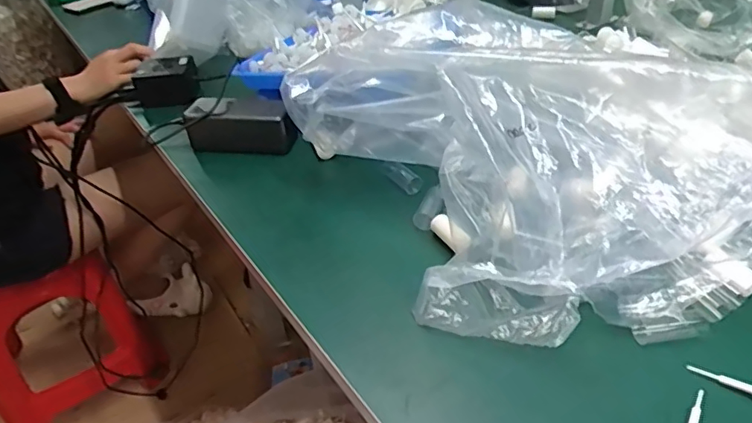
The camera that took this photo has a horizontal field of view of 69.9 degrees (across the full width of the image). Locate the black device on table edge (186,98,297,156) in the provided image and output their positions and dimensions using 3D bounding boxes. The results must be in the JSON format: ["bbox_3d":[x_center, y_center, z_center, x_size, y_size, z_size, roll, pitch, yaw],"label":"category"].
[{"bbox_3d":[-0.167,-0.107,0.664,0.132,0.054,0.058,-3,37,2],"label":"black device on table edge"}]

